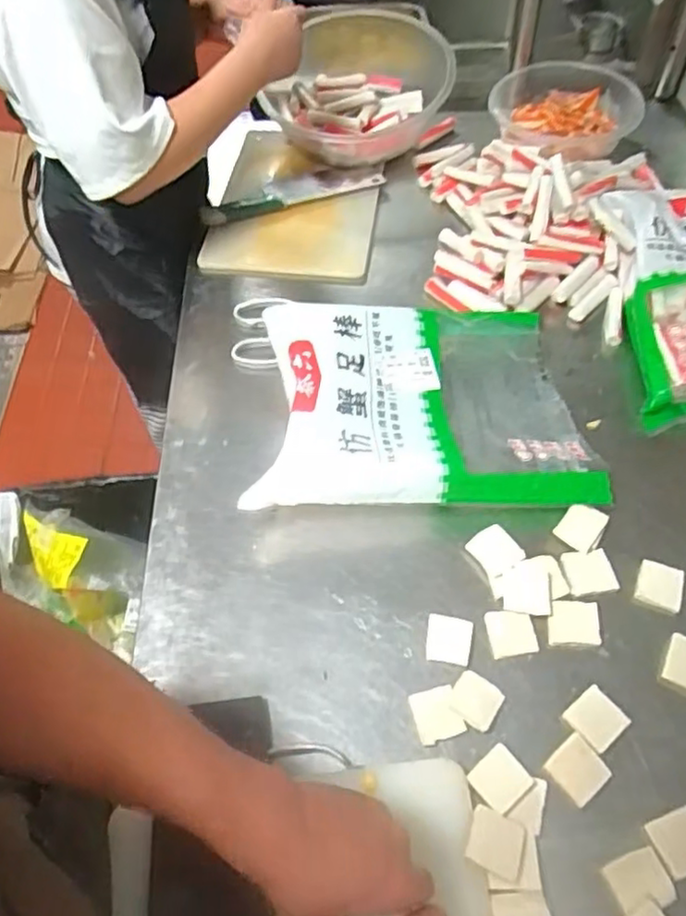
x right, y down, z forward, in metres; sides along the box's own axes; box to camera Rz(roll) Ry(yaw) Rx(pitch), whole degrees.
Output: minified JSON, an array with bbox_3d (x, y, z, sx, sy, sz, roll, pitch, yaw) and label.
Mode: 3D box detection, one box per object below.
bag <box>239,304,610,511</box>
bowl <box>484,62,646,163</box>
[{"bbox_3d":[0.081,-0.070,0.742,0.358,0.085,0.274,-3,57,-1],"label":"bag"},{"bbox_3d":[0.344,-0.545,1.059,0.209,0.065,0.191,0,57,0],"label":"bowl"}]

